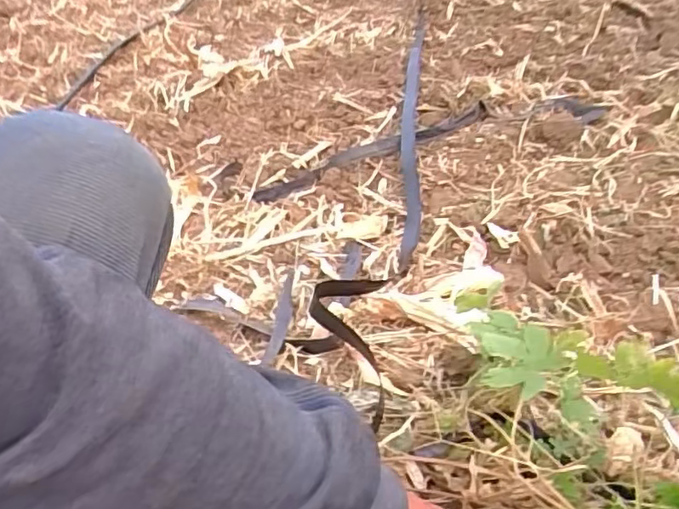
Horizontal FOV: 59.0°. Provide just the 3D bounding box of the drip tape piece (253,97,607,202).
[{"bbox_3d":[0.186,-0.249,1.309,0.772,0.029,0.201,-16,31,-10],"label":"drip tape piece"}]

